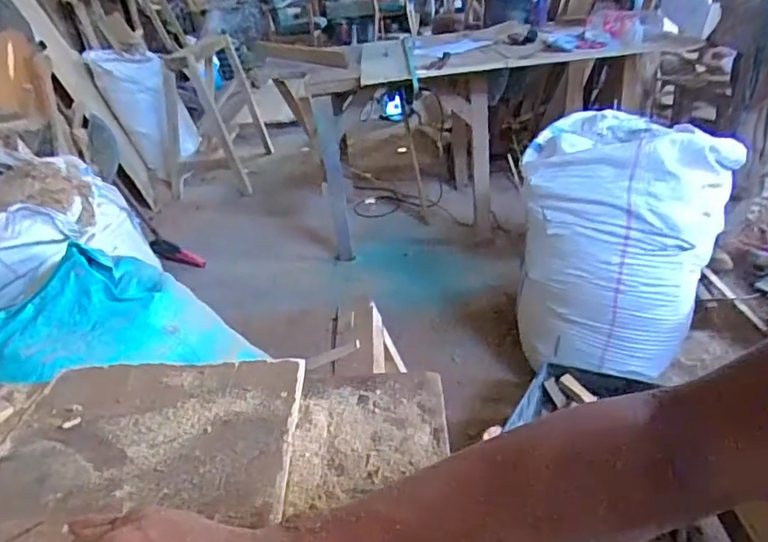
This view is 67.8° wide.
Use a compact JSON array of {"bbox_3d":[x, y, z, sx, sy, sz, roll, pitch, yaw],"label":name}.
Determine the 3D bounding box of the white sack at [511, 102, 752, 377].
[{"bbox_3d":[0.601,-0.064,1.487,0.442,0.586,0.344,15,35,32],"label":"white sack"}]

